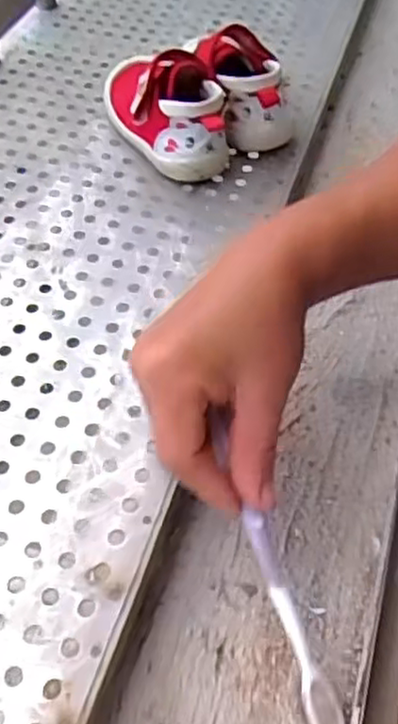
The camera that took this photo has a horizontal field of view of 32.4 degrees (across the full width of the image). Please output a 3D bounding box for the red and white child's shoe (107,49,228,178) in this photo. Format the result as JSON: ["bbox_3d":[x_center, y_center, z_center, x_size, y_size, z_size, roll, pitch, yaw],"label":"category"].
[{"bbox_3d":[-0.031,-0.215,0.547,0.077,0.064,0.160,-13,54,-11],"label":"red and white child's shoe"}]

